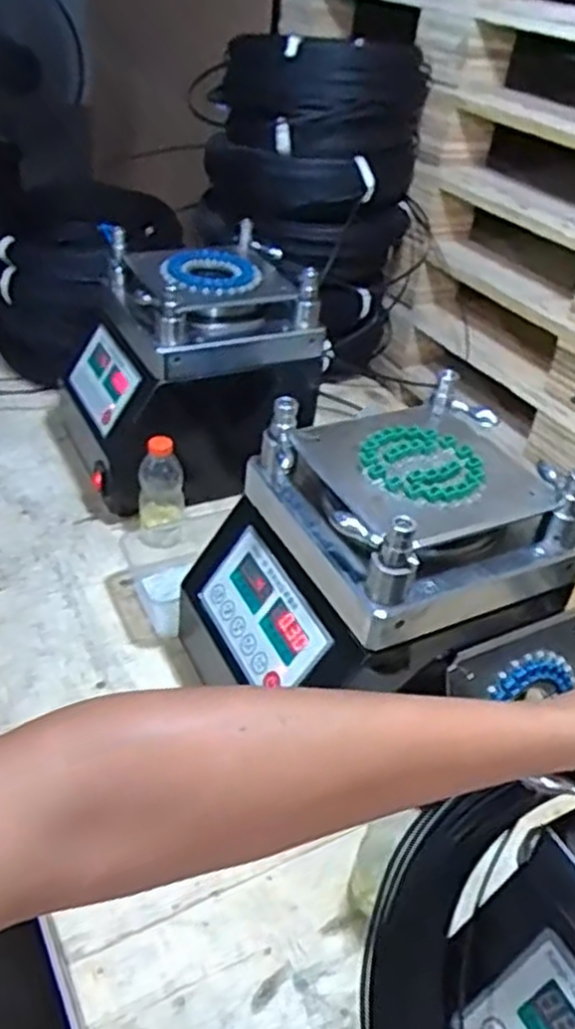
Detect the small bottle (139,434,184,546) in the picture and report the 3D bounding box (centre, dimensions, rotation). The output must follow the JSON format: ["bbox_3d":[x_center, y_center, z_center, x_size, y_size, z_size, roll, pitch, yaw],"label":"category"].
[{"bbox_3d":[-0.149,-0.028,0.911,0.055,0.135,0.062,-1,39,-9],"label":"small bottle"}]

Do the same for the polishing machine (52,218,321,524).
[{"bbox_3d":[-0.136,-0.202,1.018,0.305,0.263,0.250,-16,44,-26],"label":"polishing machine"}]

